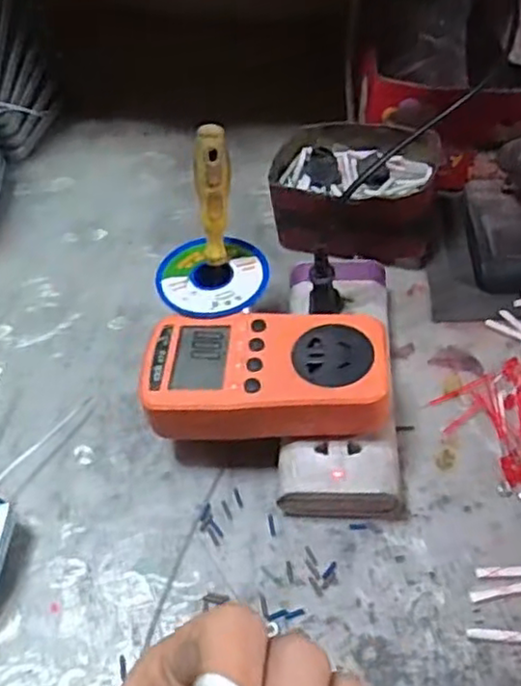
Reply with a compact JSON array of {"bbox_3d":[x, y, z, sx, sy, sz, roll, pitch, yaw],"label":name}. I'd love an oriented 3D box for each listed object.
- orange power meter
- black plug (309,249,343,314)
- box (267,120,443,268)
[{"bbox_3d":[0.003,0.015,0.358,0.125,0.031,0.066,-2,49,3],"label":"orange power meter"},{"bbox_3d":[0.039,-0.038,0.402,0.019,0.046,0.023,1,49,5],"label":"black plug"},{"bbox_3d":[0.070,-0.112,0.490,0.124,0.060,0.096,7,50,11],"label":"box"}]

